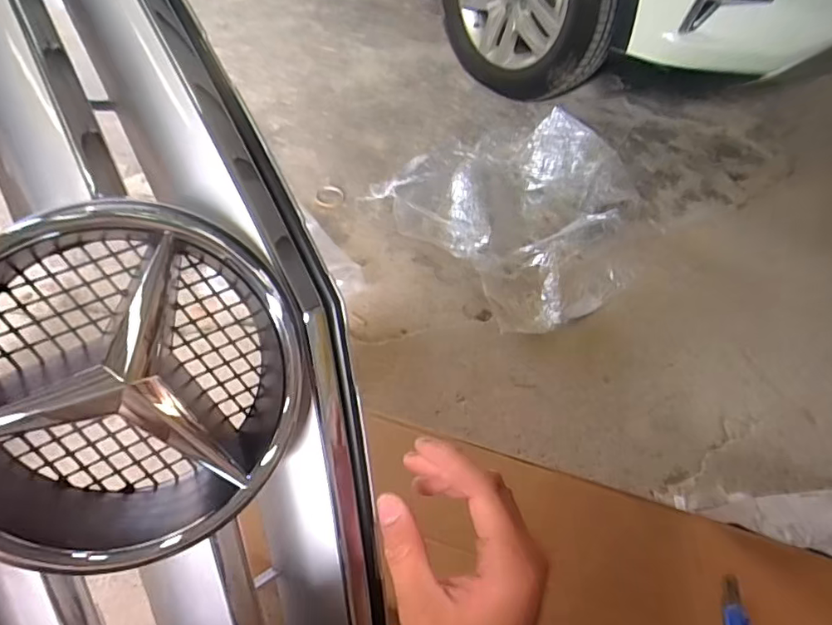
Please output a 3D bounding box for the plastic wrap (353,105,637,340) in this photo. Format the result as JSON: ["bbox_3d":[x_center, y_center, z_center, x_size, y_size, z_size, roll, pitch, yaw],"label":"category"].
[{"bbox_3d":[0.262,-0.312,1.419,0.573,0.163,0.725,-19,54,-23],"label":"plastic wrap"}]

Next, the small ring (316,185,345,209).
[{"bbox_3d":[-0.243,-0.328,1.523,0.080,0.025,0.083,4,49,-5],"label":"small ring"}]

